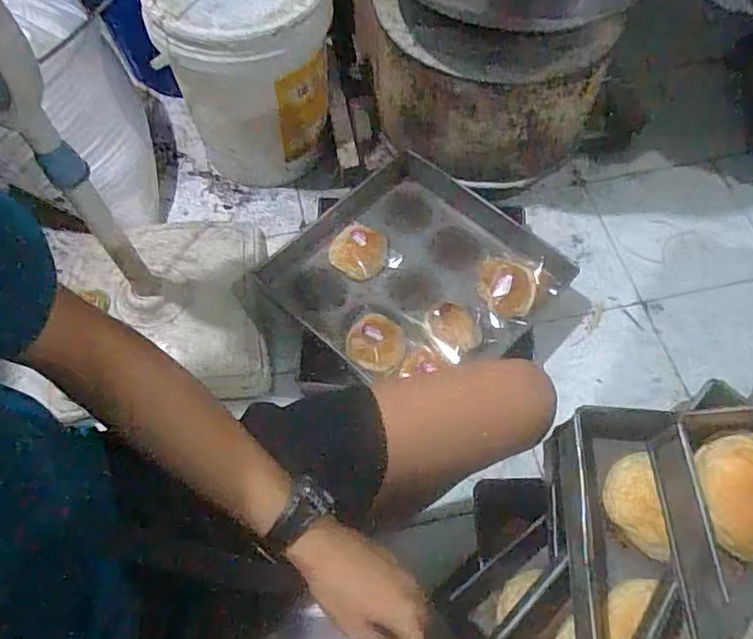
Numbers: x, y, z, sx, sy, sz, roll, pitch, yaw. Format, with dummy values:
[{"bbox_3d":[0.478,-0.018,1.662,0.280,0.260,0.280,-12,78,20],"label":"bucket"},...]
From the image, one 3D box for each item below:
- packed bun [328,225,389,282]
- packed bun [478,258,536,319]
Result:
[{"bbox_3d":[-0.028,-0.123,1.046,0.106,0.045,0.093,-41,69,-19],"label":"packed bun"},{"bbox_3d":[0.231,-0.063,1.008,0.098,0.043,0.108,16,64,8],"label":"packed bun"}]

